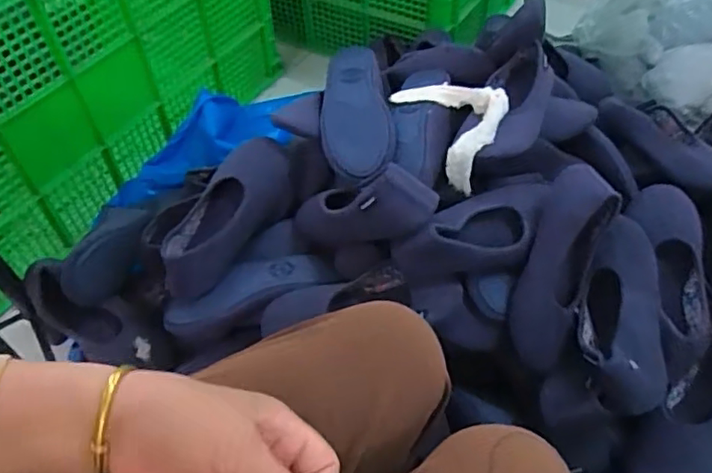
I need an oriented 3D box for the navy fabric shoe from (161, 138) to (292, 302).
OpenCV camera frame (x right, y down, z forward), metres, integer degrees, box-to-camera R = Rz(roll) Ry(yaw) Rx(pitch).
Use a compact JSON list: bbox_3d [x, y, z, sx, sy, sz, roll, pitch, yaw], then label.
[{"bbox_3d":[-0.185,-0.026,0.840,0.094,0.089,0.254,28,74,22],"label":"navy fabric shoe"}]

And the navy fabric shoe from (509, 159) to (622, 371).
[{"bbox_3d":[0.253,0.043,0.741,0.080,0.057,0.253,17,97,15],"label":"navy fabric shoe"}]

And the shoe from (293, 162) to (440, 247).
[{"bbox_3d":[-0.001,-0.033,0.776,0.244,0.075,0.058,-11,36,50],"label":"shoe"}]

